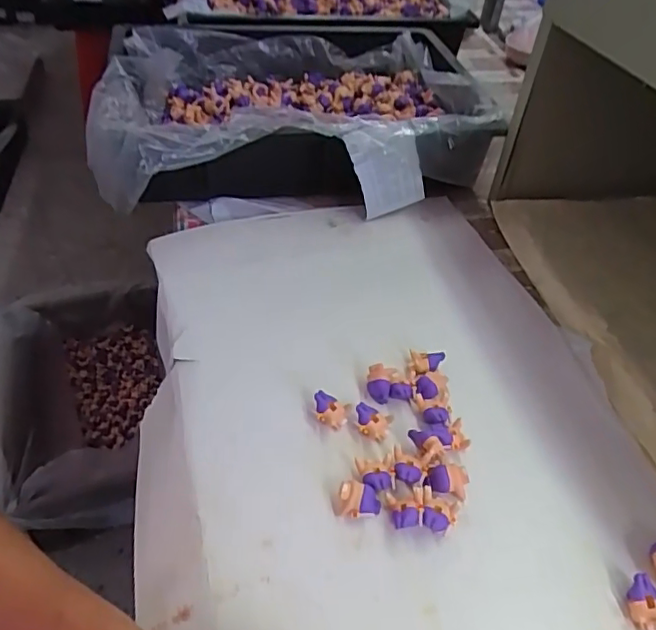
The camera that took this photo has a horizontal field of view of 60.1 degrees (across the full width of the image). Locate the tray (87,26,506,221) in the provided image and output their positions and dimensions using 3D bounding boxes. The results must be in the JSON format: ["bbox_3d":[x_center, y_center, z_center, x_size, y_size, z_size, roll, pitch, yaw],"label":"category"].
[{"bbox_3d":[-0.056,-0.289,0.753,0.468,0.096,0.417,-8,46,-12],"label":"tray"}]

